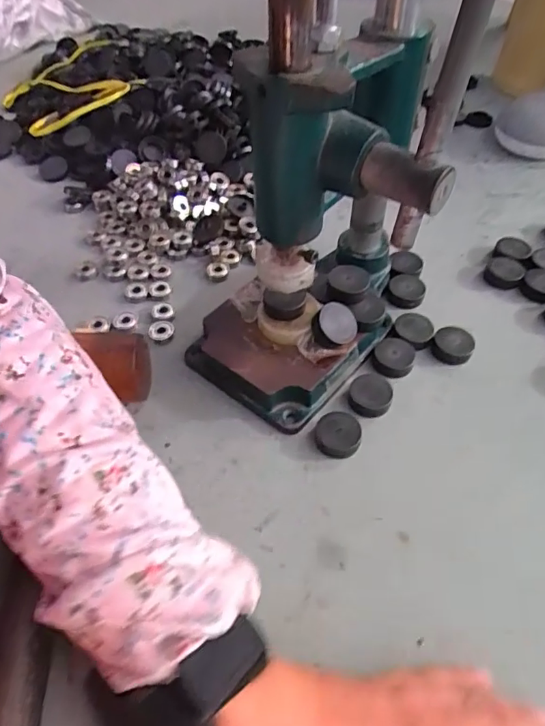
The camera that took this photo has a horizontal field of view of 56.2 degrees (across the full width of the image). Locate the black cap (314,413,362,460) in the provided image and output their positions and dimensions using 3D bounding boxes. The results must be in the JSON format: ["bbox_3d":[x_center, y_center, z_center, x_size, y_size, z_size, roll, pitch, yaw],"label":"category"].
[{"bbox_3d":[0.047,0.052,0.370,0.031,0.015,0.032,-1,52,1],"label":"black cap"}]

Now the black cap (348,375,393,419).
[{"bbox_3d":[0.075,0.024,0.392,0.030,0.012,0.034,-7,52,-4],"label":"black cap"}]

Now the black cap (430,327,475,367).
[{"bbox_3d":[0.153,-0.015,0.432,0.033,0.013,0.034,-1,52,1],"label":"black cap"}]

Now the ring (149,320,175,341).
[{"bbox_3d":[-0.098,-0.029,0.446,0.022,0.007,0.017,-31,58,-21],"label":"ring"}]

